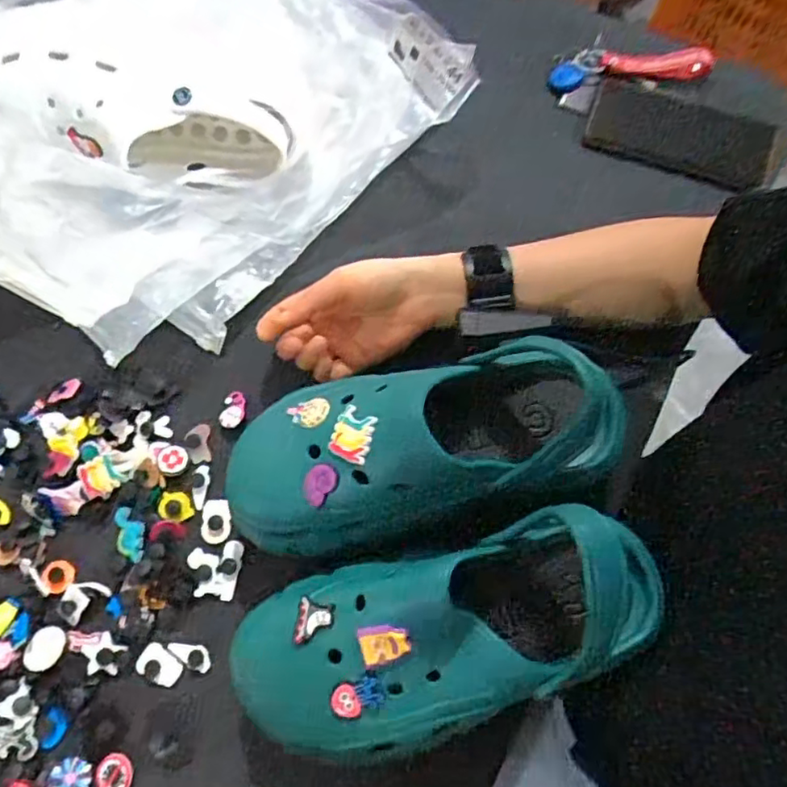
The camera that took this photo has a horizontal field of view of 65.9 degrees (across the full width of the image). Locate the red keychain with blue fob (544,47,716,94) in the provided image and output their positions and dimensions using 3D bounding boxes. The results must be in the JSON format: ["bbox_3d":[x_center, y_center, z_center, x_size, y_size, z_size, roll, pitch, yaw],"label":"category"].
[{"bbox_3d":[0.221,-0.308,0.569,0.151,0.016,0.035,-6,71,-1],"label":"red keychain with blue fob"}]

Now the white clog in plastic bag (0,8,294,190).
[{"bbox_3d":[-0.203,-0.230,0.486,0.241,0.096,0.115,18,72,-10],"label":"white clog in plastic bag"}]

